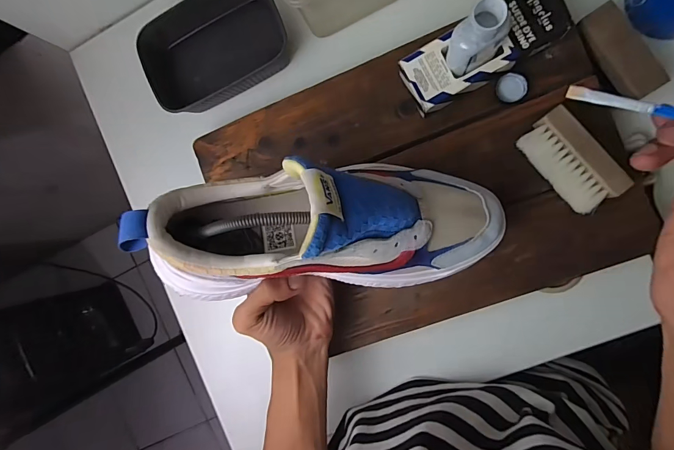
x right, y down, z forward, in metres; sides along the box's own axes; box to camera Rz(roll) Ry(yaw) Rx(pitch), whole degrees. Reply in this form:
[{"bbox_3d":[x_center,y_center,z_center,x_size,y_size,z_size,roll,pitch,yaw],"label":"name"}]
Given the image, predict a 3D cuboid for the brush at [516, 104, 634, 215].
[{"bbox_3d":[0.216,-0.059,0.349,0.043,0.035,0.092,-39,85,9],"label":"brush"}]

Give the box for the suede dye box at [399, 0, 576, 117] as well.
[{"bbox_3d":[0.137,-0.162,0.360,0.146,0.041,0.057,-27,87,10],"label":"suede dye box"}]

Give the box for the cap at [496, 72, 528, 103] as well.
[{"bbox_3d":[0.172,-0.135,0.369,0.025,0.012,0.026,0,92,10],"label":"cap"}]

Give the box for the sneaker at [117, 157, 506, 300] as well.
[{"bbox_3d":[0.001,0.002,0.291,0.277,0.128,0.103,-2,92,-6],"label":"sneaker"}]

